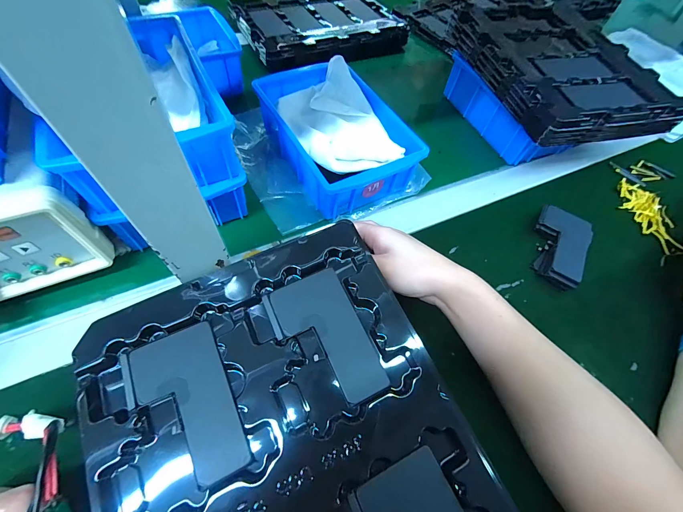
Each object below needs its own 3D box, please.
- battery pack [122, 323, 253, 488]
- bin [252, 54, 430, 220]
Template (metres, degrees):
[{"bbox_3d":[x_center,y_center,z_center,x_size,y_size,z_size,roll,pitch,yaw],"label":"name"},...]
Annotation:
[{"bbox_3d":[-0.100,0.094,0.193,0.056,0.004,0.095,-21,64,-18],"label":"battery pack"},{"bbox_3d":[-0.012,-0.153,0.388,0.139,0.066,0.211,-27,66,-20],"label":"bin"}]

